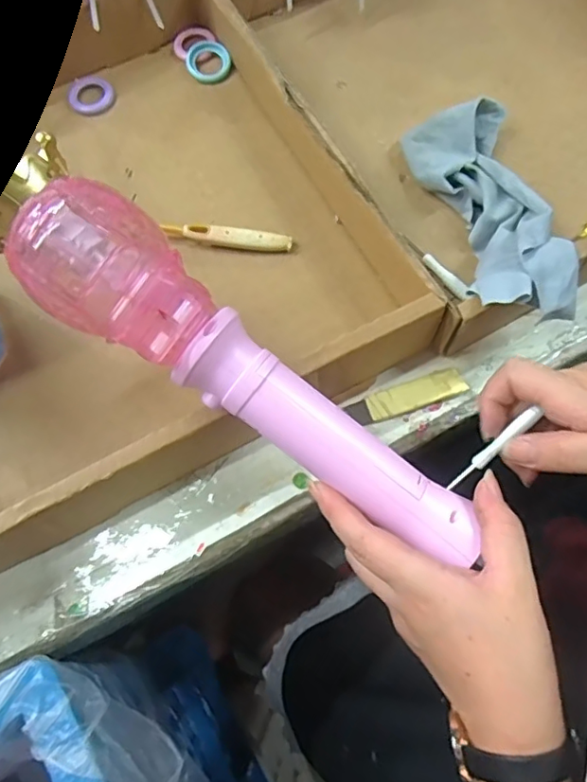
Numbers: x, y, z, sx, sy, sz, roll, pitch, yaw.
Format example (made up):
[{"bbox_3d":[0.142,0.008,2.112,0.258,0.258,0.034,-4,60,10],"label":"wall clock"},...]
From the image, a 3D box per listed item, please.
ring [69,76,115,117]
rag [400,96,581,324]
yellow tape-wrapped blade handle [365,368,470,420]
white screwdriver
[{"bbox_3d":[-0.171,-0.250,0.467,0.038,0.006,0.038,-1,71,2],"label":"ring"},{"bbox_3d":[0.137,-0.123,0.382,0.076,0.053,0.193,-9,56,-1],"label":"rag"},{"bbox_3d":[0.082,0.001,0.372,0.066,0.007,0.021,-18,71,-4],"label":"yellow tape-wrapped blade handle"},{"bbox_3d":[0.111,0.034,0.310,0.007,0.006,0.062,46,100,15],"label":"white screwdriver"}]

